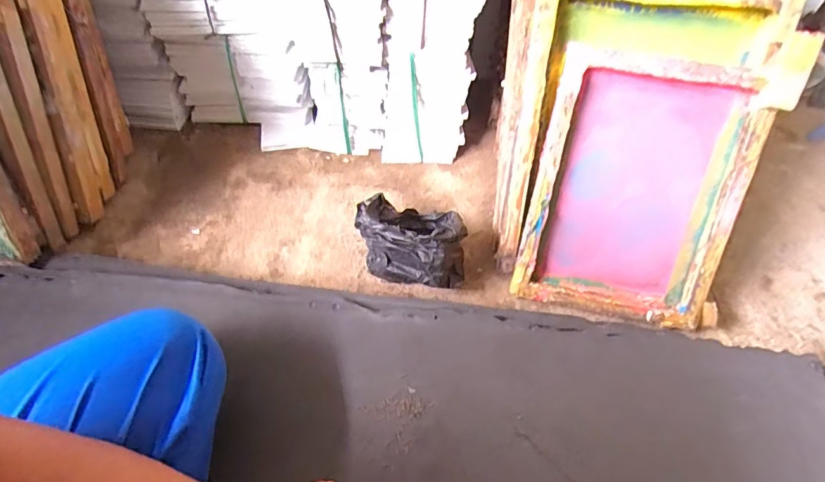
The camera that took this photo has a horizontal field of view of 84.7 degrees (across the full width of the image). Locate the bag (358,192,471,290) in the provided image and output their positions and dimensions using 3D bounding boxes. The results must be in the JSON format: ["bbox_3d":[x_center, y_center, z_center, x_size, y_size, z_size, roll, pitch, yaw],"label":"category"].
[{"bbox_3d":[-0.003,-0.007,0.774,0.190,0.124,0.135,11,53,6],"label":"bag"}]

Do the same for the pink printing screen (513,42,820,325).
[{"bbox_3d":[0.347,-0.082,0.695,0.310,0.427,0.041,9,20,7],"label":"pink printing screen"}]

